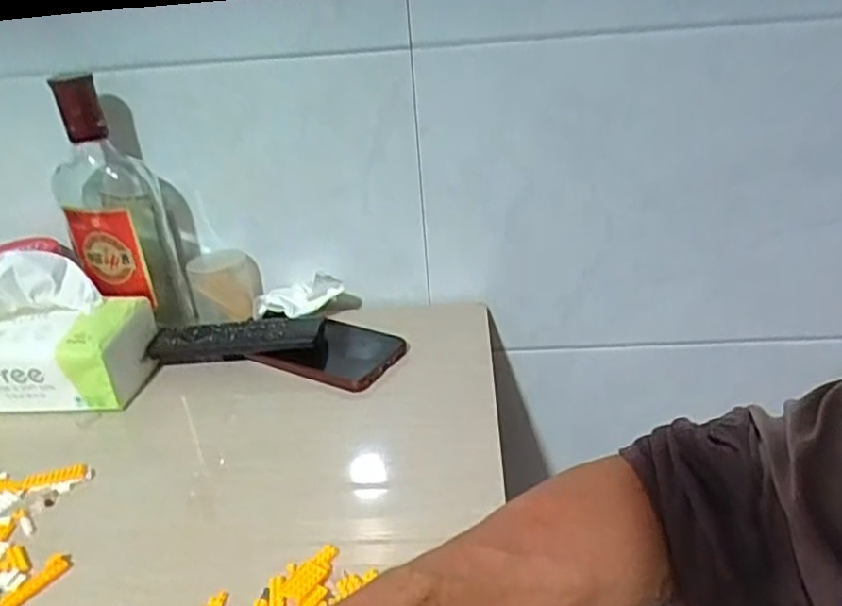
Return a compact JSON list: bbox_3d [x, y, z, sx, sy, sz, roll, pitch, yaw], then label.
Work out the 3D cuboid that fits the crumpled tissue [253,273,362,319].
[{"bbox_3d":[-0.109,-0.005,0.661,0.098,0.045,0.043,-9,28,-6],"label":"crumpled tissue"}]

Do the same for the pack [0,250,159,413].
[{"bbox_3d":[-0.319,0.022,0.581,0.162,0.113,0.081,-3,28,5],"label":"pack"}]

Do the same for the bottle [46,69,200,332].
[{"bbox_3d":[-0.273,-0.081,0.622,0.077,0.229,0.083,-23,33,-30],"label":"bottle"}]

